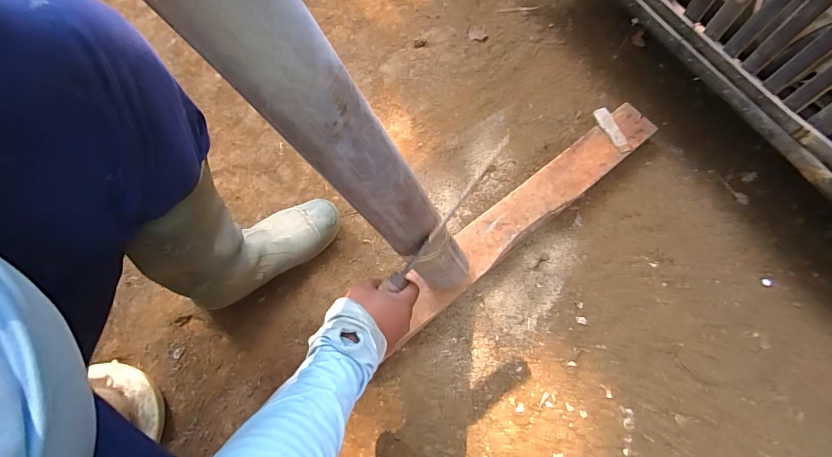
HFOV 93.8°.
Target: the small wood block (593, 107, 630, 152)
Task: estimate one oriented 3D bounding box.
[{"bbox_3d":[0.387,-0.195,0.770,0.030,0.006,0.101,-19,72,-9],"label":"small wood block"}]

